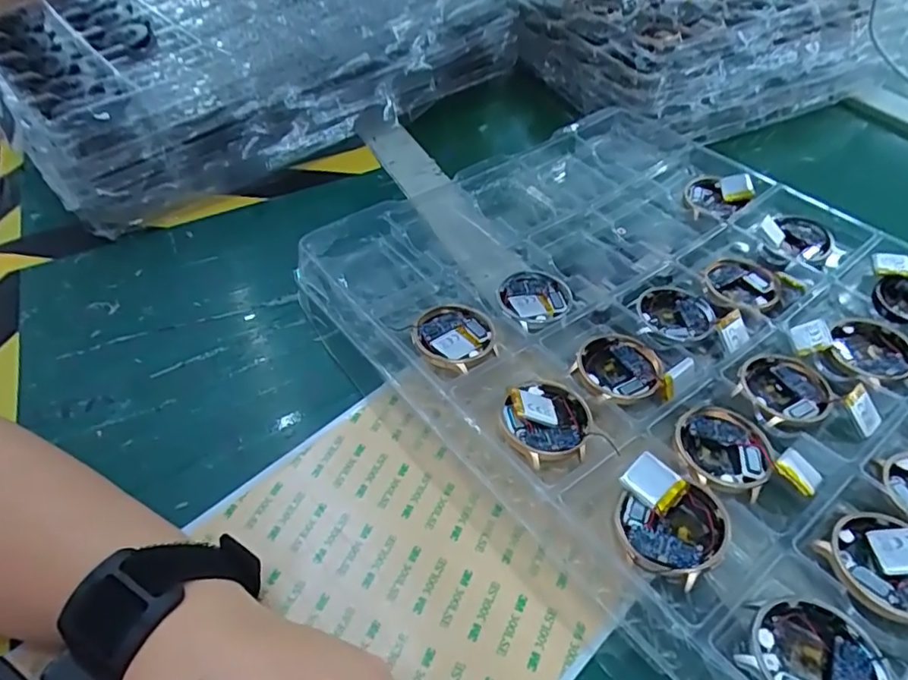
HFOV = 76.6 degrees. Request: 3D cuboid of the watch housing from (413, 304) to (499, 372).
[{"bbox_3d":[0.000,-0.002,0.312,0.043,0.005,0.048,-9,46,-7],"label":"watch housing"}]

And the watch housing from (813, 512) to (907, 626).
[{"bbox_3d":[0.174,0.093,0.230,0.037,0.012,0.046,-13,47,-11],"label":"watch housing"}]

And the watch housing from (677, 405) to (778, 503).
[{"bbox_3d":[0.127,0.050,0.271,0.042,0.011,0.049,19,49,19],"label":"watch housing"}]

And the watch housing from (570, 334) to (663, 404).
[{"bbox_3d":[0.088,0.015,0.305,0.044,0.010,0.041,-1,46,1],"label":"watch housing"}]

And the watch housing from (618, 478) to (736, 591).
[{"bbox_3d":[0.090,0.080,0.236,0.043,0.014,0.039,-6,46,-4],"label":"watch housing"}]

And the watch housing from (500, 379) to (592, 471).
[{"bbox_3d":[0.044,0.036,0.274,0.041,0.012,0.044,-1,46,1],"label":"watch housing"}]

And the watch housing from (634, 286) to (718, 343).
[{"bbox_3d":[0.129,-0.014,0.337,0.041,0.011,0.046,19,49,19],"label":"watch housing"}]

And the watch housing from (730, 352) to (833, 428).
[{"bbox_3d":[0.172,0.025,0.300,0.042,0.013,0.052,27,52,25],"label":"watch housing"}]

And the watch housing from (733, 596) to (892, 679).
[{"bbox_3d":[0.128,0.113,0.205,0.042,0.010,0.043,-1,46,1],"label":"watch housing"}]

